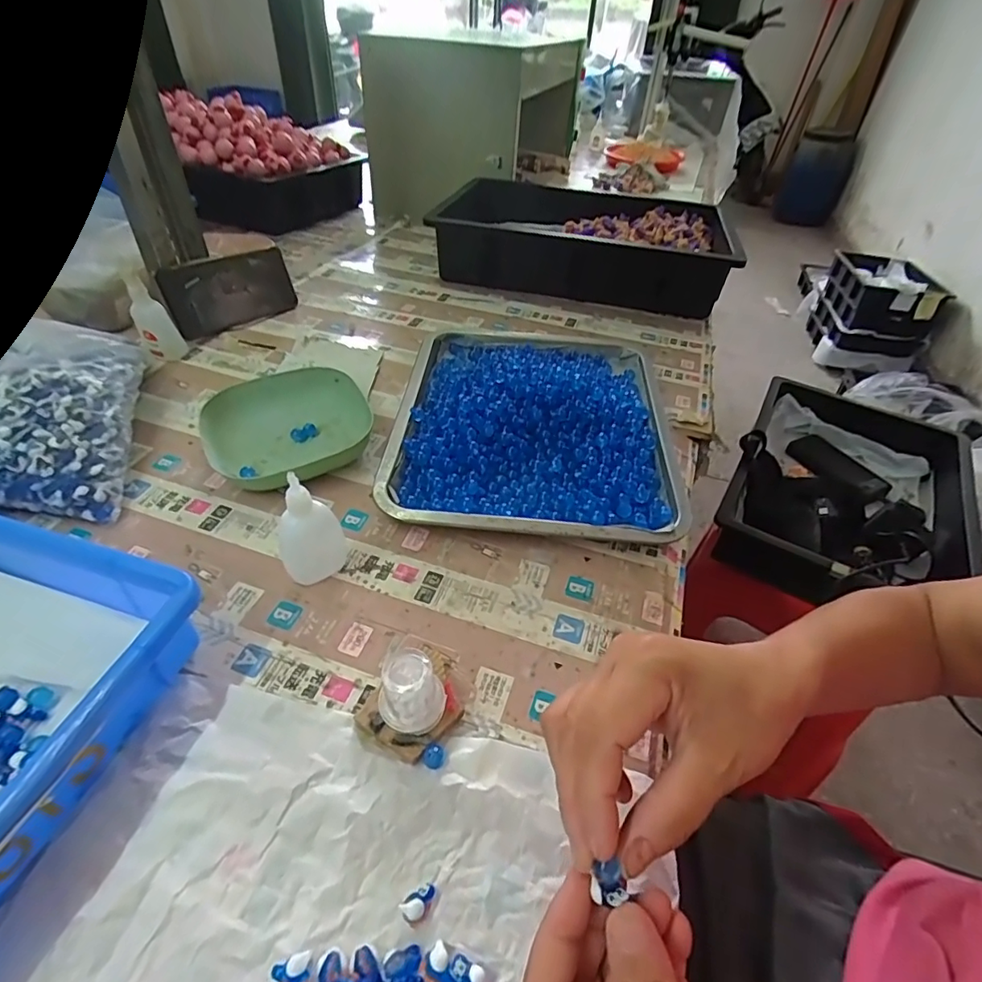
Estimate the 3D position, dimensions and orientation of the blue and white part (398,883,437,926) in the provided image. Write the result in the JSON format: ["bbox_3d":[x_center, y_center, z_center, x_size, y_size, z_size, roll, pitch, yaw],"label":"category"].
[{"bbox_3d":[-0.034,0.199,0.250,0.017,0.009,0.011,-25,51,-27],"label":"blue and white part"}]

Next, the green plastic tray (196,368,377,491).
[{"bbox_3d":[-0.190,-0.062,0.493,0.146,0.032,0.142,-15,47,-19],"label":"green plastic tray"}]

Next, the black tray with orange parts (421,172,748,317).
[{"bbox_3d":[0.150,-0.408,0.846,0.426,0.091,0.297,12,43,7],"label":"black tray with orange parts"}]

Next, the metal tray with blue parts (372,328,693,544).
[{"bbox_3d":[0.047,-0.075,0.516,0.269,0.046,0.305,4,44,0],"label":"metal tray with blue parts"}]

